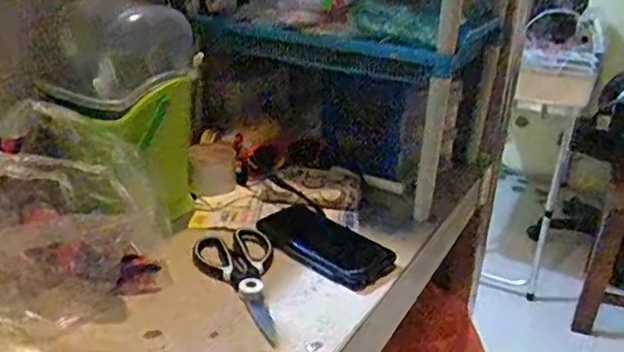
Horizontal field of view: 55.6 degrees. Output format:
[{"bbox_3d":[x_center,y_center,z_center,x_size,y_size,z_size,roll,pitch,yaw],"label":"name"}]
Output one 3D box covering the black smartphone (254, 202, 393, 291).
[{"bbox_3d":[0.013,0.074,0.683,0.169,0.017,0.080,24,30,39],"label":"black smartphone"}]

